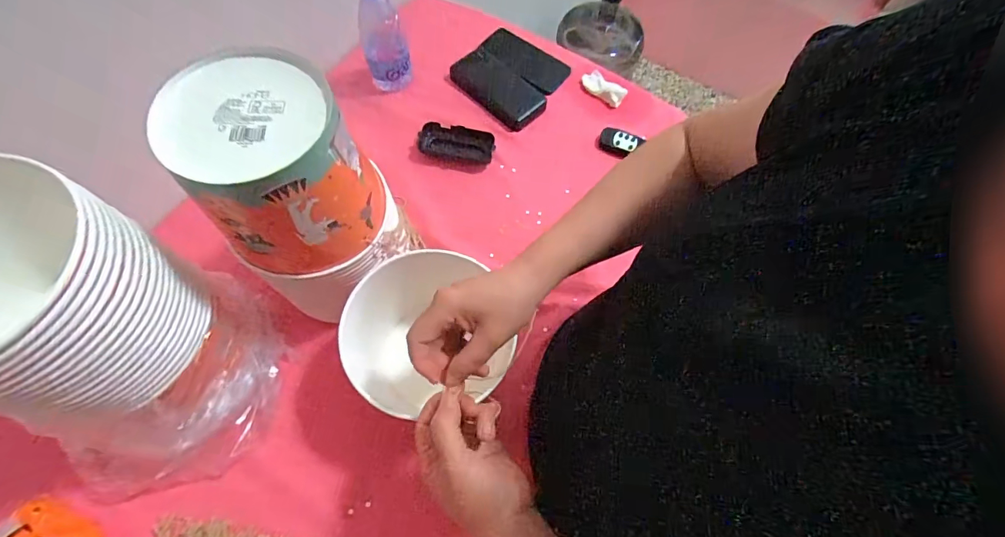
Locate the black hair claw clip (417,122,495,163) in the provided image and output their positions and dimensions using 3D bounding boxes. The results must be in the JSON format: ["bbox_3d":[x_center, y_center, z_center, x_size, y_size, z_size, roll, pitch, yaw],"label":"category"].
[{"bbox_3d":[-0.069,-0.190,0.656,0.111,0.022,0.050,10,66,2],"label":"black hair claw clip"}]

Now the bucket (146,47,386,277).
[{"bbox_3d":[-0.189,-0.088,0.386,0.127,0.129,0.135,1,66,-2],"label":"bucket"}]

